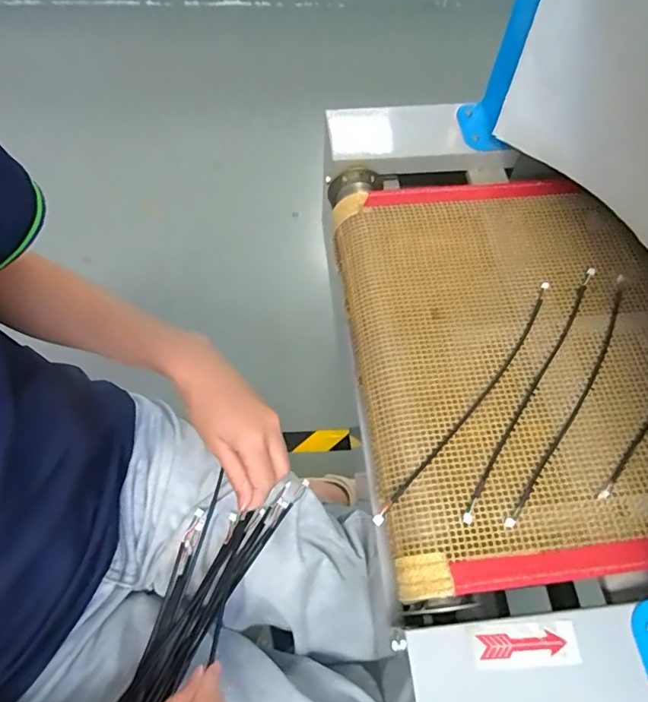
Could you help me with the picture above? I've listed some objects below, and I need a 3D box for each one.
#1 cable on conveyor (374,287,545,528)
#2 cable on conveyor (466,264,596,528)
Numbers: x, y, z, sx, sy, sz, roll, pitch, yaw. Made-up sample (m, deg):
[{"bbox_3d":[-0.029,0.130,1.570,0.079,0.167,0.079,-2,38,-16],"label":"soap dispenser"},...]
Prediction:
[{"bbox_3d":[0.131,0.038,0.423,0.017,0.028,0.276,35,64,16],"label":"cable on conveyor"},{"bbox_3d":[0.185,0.026,0.419,0.011,0.014,0.280,31,63,14],"label":"cable on conveyor"}]

